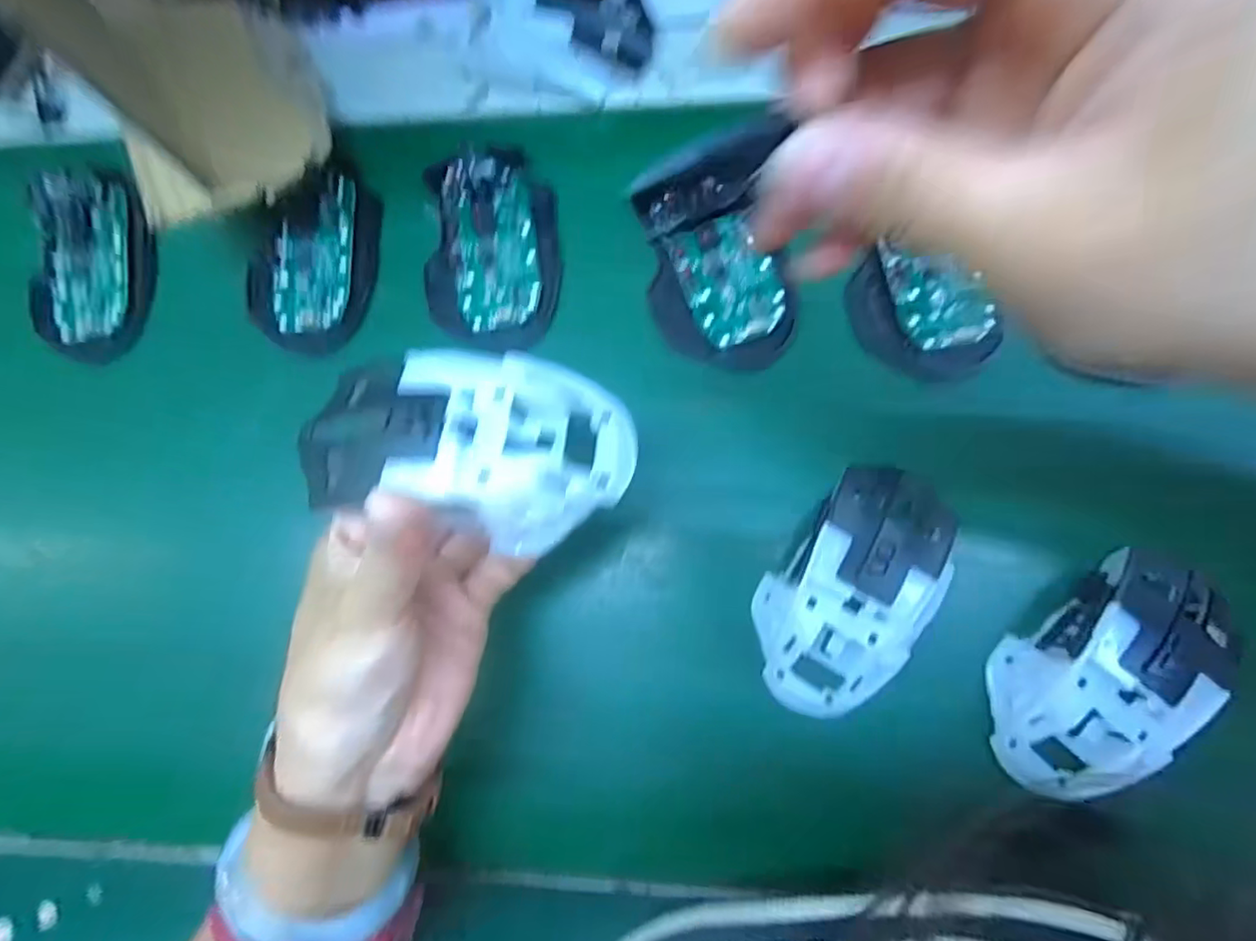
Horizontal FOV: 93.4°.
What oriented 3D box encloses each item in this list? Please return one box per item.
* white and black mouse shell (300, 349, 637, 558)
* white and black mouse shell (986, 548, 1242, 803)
[{"bbox_3d":[-0.055,-0.010,0.200,0.108,0.031,0.064,13,85,7],"label":"white and black mouse shell"},{"bbox_3d":[0.204,0.086,0.250,0.059,0.035,0.113,38,88,10],"label":"white and black mouse shell"}]

